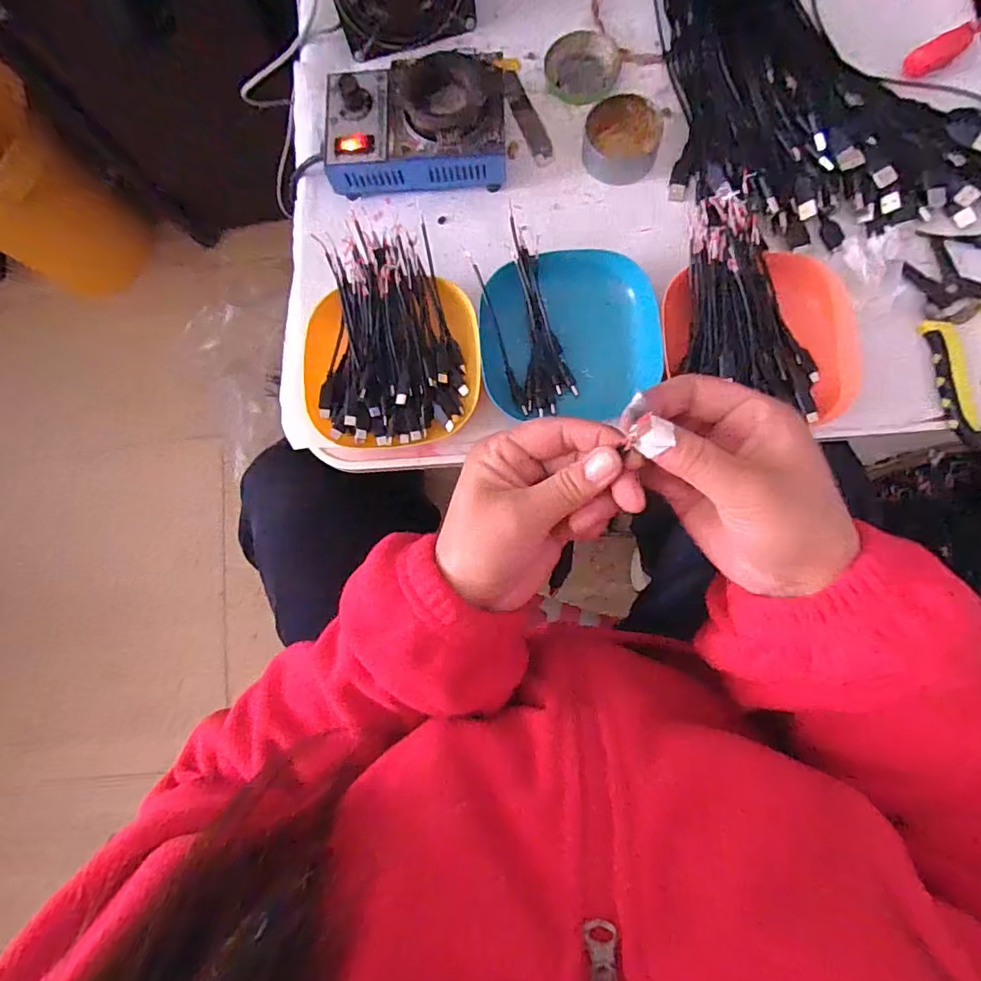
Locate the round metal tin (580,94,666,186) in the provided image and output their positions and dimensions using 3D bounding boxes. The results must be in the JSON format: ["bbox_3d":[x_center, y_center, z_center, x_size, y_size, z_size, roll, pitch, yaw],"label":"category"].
[{"bbox_3d":[0.110,-0.295,0.444,0.061,0.027,0.060,-1,83,4],"label":"round metal tin"}]

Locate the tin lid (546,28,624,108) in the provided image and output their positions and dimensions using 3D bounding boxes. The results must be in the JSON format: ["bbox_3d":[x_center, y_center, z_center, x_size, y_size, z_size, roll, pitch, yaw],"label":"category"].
[{"bbox_3d":[0.084,-0.380,0.475,0.068,0.013,0.059,-21,82,2],"label":"tin lid"}]

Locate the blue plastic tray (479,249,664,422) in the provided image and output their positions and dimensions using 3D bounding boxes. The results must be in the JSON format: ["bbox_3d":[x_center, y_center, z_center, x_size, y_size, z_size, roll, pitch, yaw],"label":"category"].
[{"bbox_3d":[0.064,-0.124,0.427,0.139,0.035,0.128,-3,83,4],"label":"blue plastic tray"}]

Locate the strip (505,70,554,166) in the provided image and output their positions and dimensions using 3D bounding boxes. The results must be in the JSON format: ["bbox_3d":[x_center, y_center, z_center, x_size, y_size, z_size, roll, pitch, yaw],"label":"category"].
[{"bbox_3d":[0.033,-0.337,0.477,0.019,0.004,0.104,-20,78,-3],"label":"strip"}]

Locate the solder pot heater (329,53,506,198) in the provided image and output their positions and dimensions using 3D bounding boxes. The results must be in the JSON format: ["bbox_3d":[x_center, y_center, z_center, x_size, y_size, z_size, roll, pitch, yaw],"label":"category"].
[{"bbox_3d":[-0.063,-0.303,0.450,0.150,0.055,0.103,0,83,4],"label":"solder pot heater"}]

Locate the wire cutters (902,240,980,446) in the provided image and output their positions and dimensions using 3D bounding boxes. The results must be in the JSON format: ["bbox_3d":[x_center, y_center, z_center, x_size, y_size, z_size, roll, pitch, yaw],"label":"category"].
[{"bbox_3d":[0.380,-0.125,0.401,0.112,0.011,0.149,-18,82,2],"label":"wire cutters"}]

